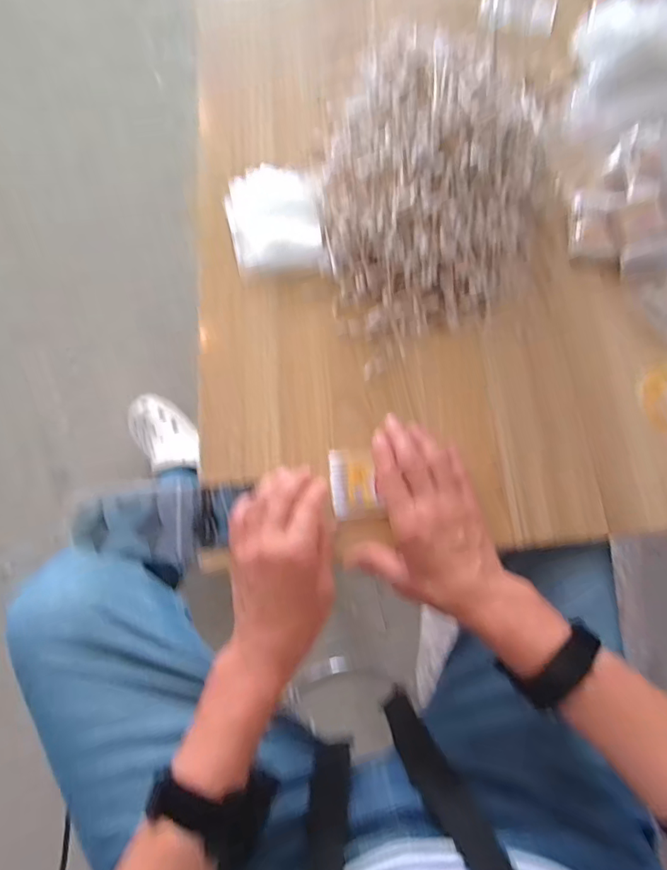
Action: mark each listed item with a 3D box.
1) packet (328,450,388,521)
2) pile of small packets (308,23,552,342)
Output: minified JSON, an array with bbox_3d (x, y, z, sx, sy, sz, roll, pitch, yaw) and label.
[{"bbox_3d":[0.020,0.046,0.452,0.043,0.007,0.067,-7,73,-4],"label":"packet"},{"bbox_3d":[0.124,-0.274,0.497,0.275,0.114,0.333,-5,73,-4],"label":"pile of small packets"}]

